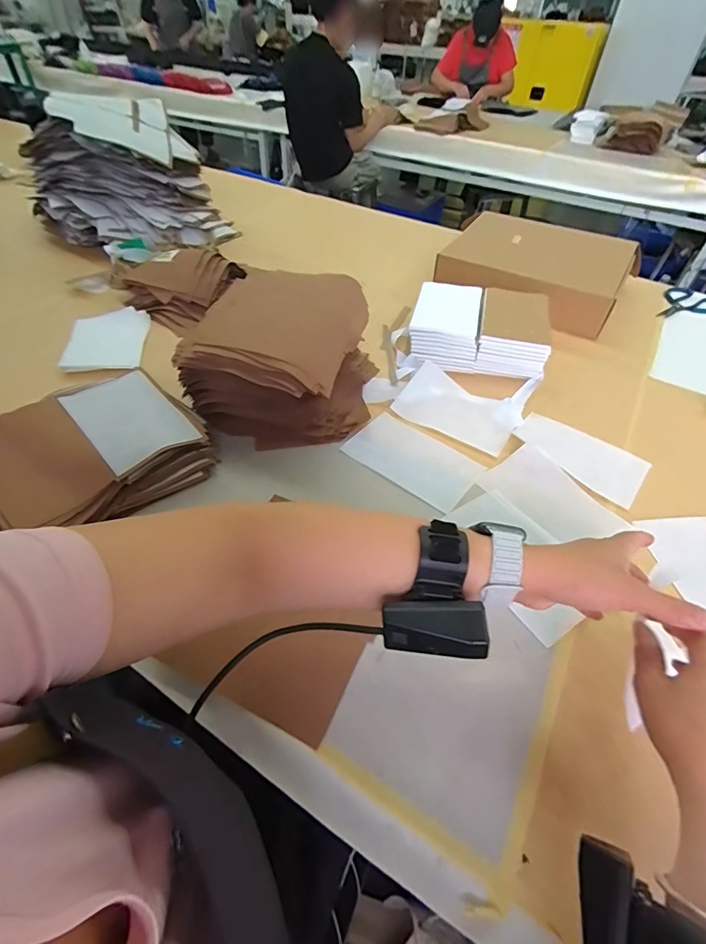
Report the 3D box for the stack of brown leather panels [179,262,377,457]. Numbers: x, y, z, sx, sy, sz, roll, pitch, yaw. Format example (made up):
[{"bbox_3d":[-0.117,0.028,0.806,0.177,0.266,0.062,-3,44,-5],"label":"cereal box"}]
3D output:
[{"bbox_3d":[-0.097,-0.179,0.647,0.245,0.133,0.255,11,49,8],"label":"stack of brown leather panels"}]

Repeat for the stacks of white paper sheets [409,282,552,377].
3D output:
[{"bbox_3d":[0.220,-0.262,0.774,0.234,0.069,0.178,8,49,5],"label":"stacks of white paper sheets"}]

